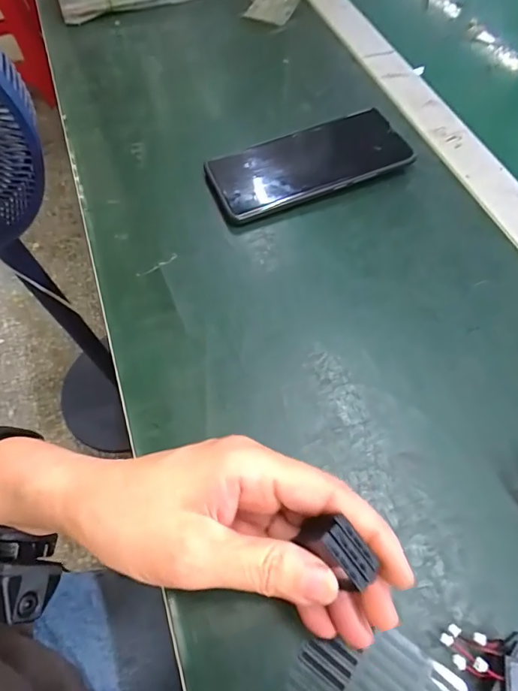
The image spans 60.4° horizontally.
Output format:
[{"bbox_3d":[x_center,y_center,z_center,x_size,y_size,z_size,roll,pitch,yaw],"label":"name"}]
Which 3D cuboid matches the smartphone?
[{"bbox_3d":[0.038,-0.153,0.376,0.161,0.013,0.076,-20,62,-7],"label":"smartphone"}]

